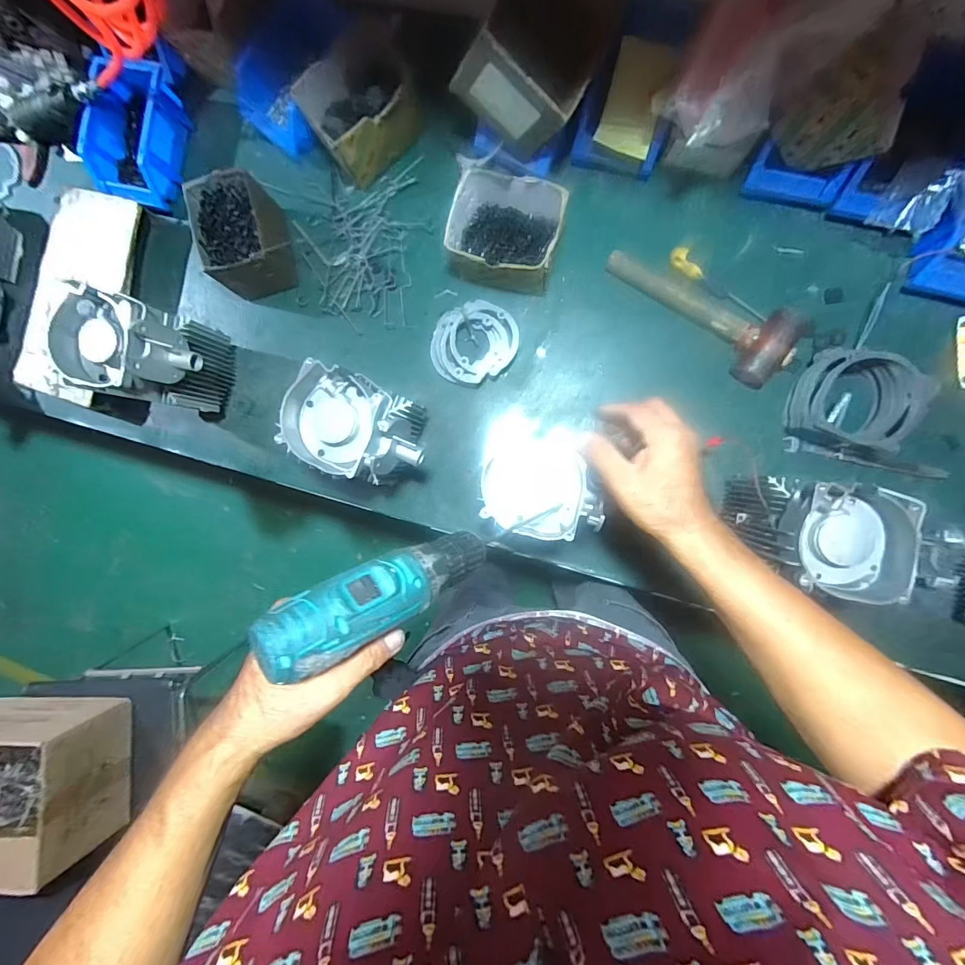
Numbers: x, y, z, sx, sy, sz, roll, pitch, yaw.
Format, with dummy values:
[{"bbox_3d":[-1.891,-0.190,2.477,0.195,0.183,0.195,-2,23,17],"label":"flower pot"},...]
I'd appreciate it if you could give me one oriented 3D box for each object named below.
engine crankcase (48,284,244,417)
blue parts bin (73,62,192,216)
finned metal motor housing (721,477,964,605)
[{"bbox_3d":[-0.450,-0.176,0.648,0.162,0.216,0.125,19,92,4],"label":"engine crankcase"},{"bbox_3d":[-0.550,-0.549,0.718,0.111,0.083,0.186,18,92,4],"label":"blue parts bin"},{"bbox_3d":[0.392,0.061,0.541,0.148,0.194,0.116,10,91,5],"label":"finned metal motor housing"}]

